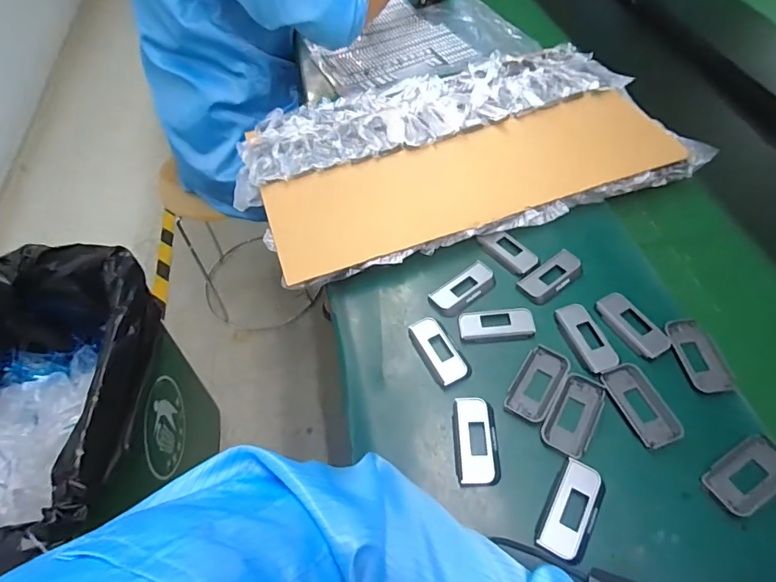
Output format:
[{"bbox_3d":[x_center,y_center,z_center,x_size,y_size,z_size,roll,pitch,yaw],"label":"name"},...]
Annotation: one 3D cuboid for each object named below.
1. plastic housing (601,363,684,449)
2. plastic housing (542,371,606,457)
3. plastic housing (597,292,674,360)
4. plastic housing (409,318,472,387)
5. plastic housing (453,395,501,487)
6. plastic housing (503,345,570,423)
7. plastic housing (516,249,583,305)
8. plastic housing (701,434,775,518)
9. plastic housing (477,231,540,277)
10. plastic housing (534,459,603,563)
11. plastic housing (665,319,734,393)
[{"bbox_3d":[0.230,0.101,0.417,0.039,0.007,0.074,-17,55,-9],"label":"plastic housing"},{"bbox_3d":[0.170,0.111,0.420,0.039,0.006,0.077,27,60,20],"label":"plastic housing"},{"bbox_3d":[0.244,0.033,0.462,0.036,0.007,0.074,-28,58,-17],"label":"plastic housing"},{"bbox_3d":[0.052,0.058,0.463,0.035,0.011,0.077,-24,56,-14],"label":"plastic housing"},{"bbox_3d":[0.078,0.133,0.412,0.038,0.014,0.076,0,54,3],"label":"plastic housing"},{"bbox_3d":[0.143,0.087,0.440,0.037,0.011,0.076,29,60,21],"label":"plastic housing"},{"bbox_3d":[0.179,-0.016,0.503,0.076,0.009,0.038,-33,59,-20],"label":"plastic housing"},{"bbox_3d":[0.296,0.150,0.378,0.076,0.009,0.040,-26,57,-16],"label":"plastic housing"},{"bbox_3d":[0.139,-0.045,0.530,0.035,0.007,0.071,-32,59,-19],"label":"plastic housing"},{"bbox_3d":[0.148,0.175,0.370,0.035,0.009,0.076,26,59,20],"label":"plastic housing"},{"bbox_3d":[0.296,0.060,0.441,0.037,0.007,0.076,-7,54,-2],"label":"plastic housing"}]

